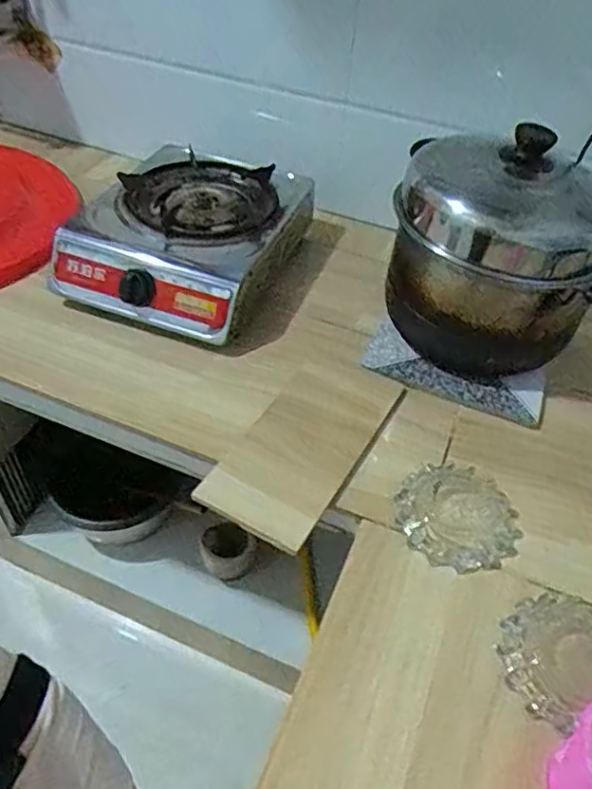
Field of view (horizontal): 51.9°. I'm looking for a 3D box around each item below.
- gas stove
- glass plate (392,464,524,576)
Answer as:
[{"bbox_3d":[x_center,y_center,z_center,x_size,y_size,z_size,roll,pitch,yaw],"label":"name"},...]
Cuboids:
[{"bbox_3d":[-0.158,-0.233,0.903,0.284,0.103,0.333,18,48,11],"label":"gas stove"},{"bbox_3d":[0.175,0.132,0.664,0.129,0.017,0.118,3,47,-3],"label":"glass plate"}]

